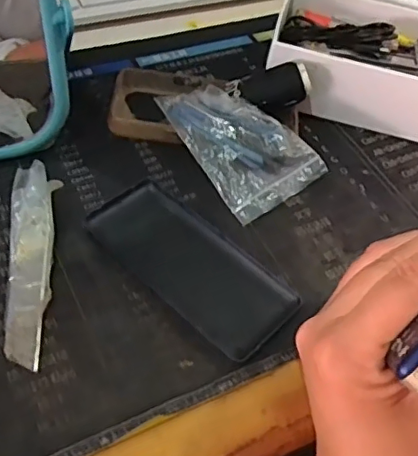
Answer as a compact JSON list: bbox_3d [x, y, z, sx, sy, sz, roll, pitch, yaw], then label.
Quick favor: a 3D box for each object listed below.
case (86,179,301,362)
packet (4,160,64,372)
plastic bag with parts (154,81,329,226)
[{"bbox_3d":[-0.011,0.018,0.325,0.058,0.011,0.126,-35,64,-30],"label":"case"},{"bbox_3d":[-0.100,0.013,0.319,0.026,0.011,0.134,-3,53,-11],"label":"packet"},{"bbox_3d":[0.019,-0.057,0.380,0.064,0.029,0.101,-30,62,-27],"label":"plastic bag with parts"}]

